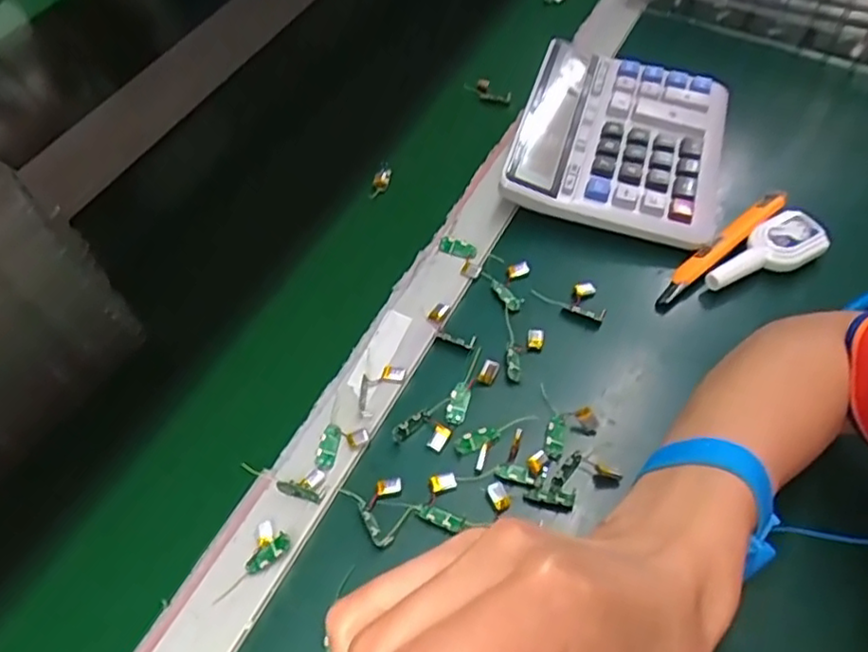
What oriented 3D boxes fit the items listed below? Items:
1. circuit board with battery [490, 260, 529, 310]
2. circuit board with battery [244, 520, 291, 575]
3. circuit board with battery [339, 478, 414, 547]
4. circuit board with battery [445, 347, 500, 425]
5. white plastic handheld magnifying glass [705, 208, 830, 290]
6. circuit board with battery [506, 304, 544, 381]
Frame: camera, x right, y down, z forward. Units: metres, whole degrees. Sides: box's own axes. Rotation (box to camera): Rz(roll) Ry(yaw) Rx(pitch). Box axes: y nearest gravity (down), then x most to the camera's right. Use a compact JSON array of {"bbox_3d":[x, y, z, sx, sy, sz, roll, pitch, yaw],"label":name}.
[{"bbox_3d":[0.054,-0.030,0.476,0.024,0.007,0.040,9,55,10],"label":"circuit board with battery"},{"bbox_3d":[-0.098,0.127,0.380,0.024,0.008,0.028,31,62,24],"label":"circuit board with battery"},{"bbox_3d":[-0.030,0.104,0.385,0.031,0.006,0.041,-28,57,-16],"label":"circuit board with battery"},{"bbox_3d":[0.023,0.039,0.429,0.019,0.011,0.050,28,61,22],"label":"circuit board with battery"},{"bbox_3d":[0.230,-0.050,0.463,0.083,0.024,0.038,-27,57,-15],"label":"white plastic handheld magnifying glass"},{"bbox_3d":[0.061,0.009,0.448,0.024,0.008,0.058,1,54,5],"label":"circuit board with battery"}]

